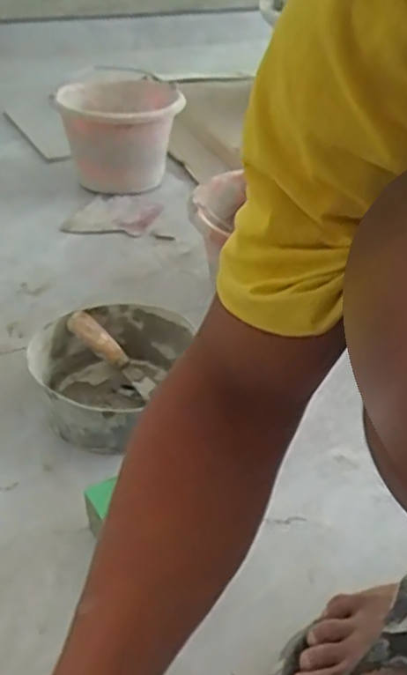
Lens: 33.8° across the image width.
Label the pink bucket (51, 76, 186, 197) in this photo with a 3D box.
[{"bbox_3d":[-0.148,-0.352,1.209,0.216,0.171,0.220,-2,35,-7],"label":"pink bucket"}]

